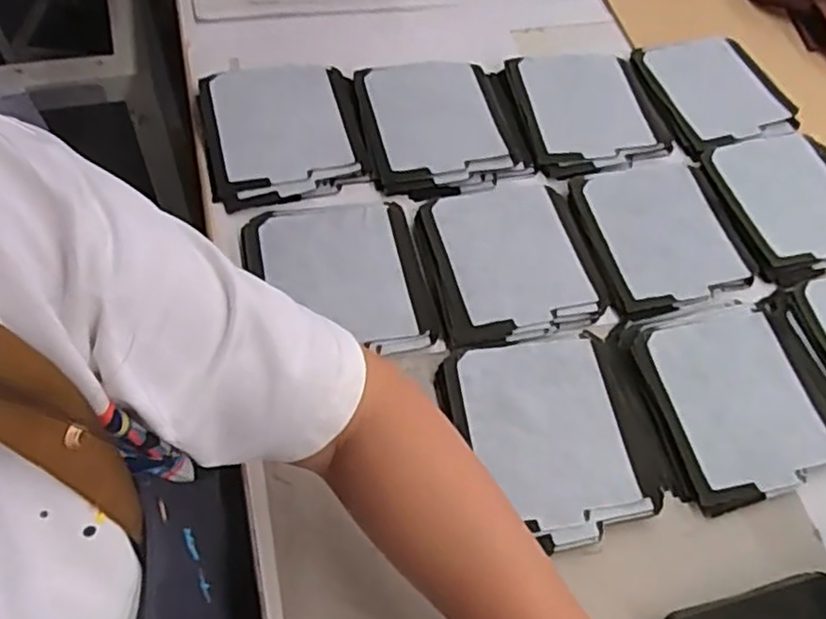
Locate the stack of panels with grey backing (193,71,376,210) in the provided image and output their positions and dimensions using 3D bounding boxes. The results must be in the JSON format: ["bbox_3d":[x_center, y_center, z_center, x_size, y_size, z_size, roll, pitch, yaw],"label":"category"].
[{"bbox_3d":[-0.115,-0.160,0.619,0.136,0.016,0.151,-11,61,-11],"label":"stack of panels with grey backing"}]

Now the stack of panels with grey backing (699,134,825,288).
[{"bbox_3d":[0.347,-0.100,0.632,0.134,0.015,0.151,-9,60,-10],"label":"stack of panels with grey backing"}]

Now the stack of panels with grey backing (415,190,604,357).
[{"bbox_3d":[0.075,-0.041,0.573,0.132,0.007,0.146,-11,61,-11],"label":"stack of panels with grey backing"}]

